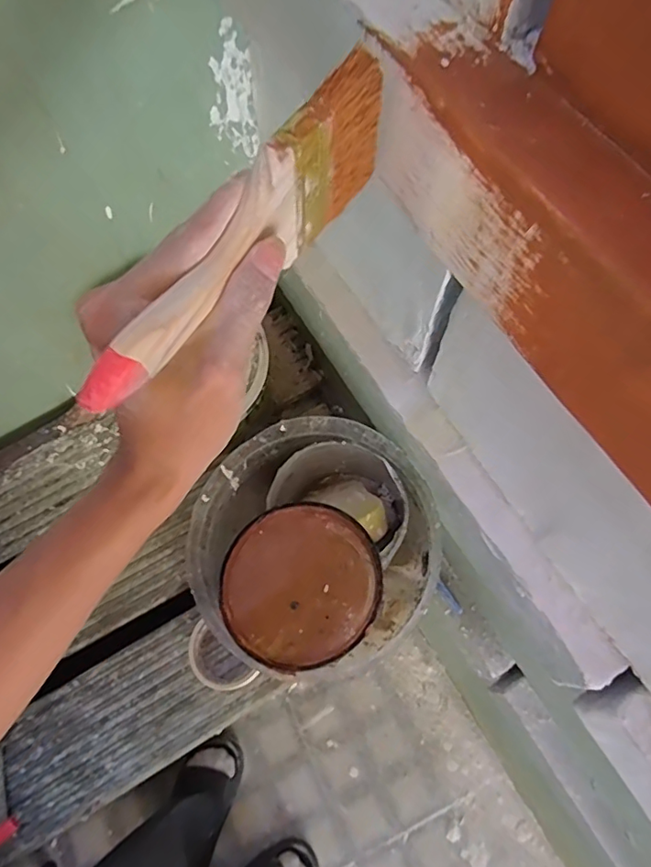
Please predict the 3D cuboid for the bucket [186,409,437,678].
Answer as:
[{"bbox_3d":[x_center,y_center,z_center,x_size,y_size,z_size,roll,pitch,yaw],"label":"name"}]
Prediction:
[{"bbox_3d":[-0.011,0.129,0.576,0.237,0.192,0.228,-37,71,-12],"label":"bucket"}]

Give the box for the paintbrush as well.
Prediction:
[{"bbox_3d":[-0.033,-0.081,0.229,0.011,0.068,0.187,35,75,15],"label":"paintbrush"}]

